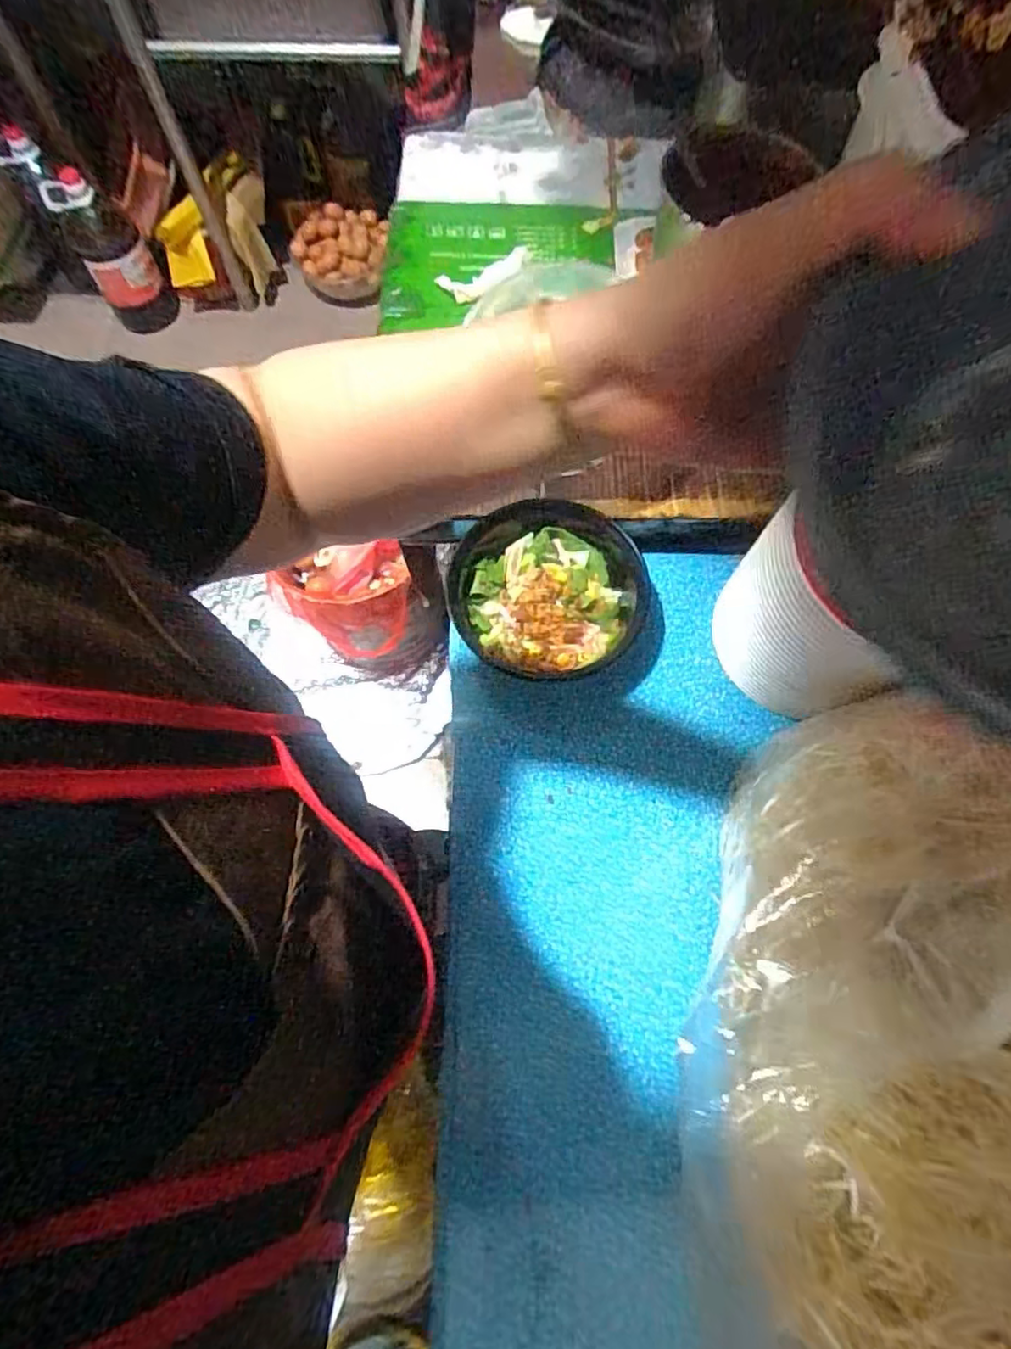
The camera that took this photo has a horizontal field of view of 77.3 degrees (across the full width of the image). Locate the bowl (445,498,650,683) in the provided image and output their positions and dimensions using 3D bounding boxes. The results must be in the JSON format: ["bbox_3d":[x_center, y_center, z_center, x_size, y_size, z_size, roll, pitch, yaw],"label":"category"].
[{"bbox_3d":[0.037,-0.073,0.560,0.169,0.054,0.154,0,71,1],"label":"bowl"}]

